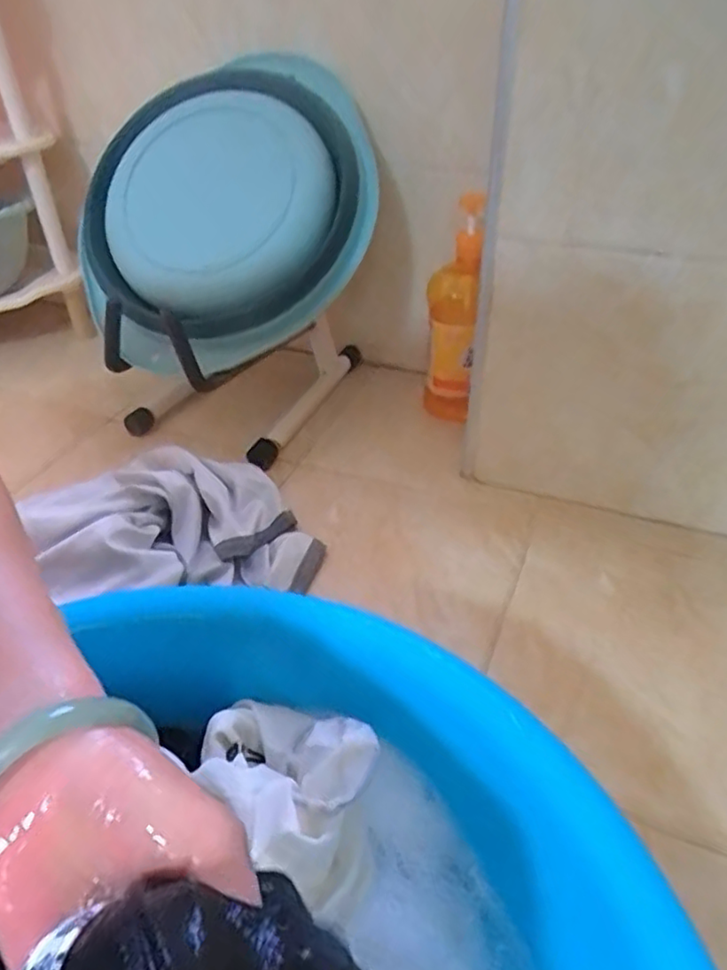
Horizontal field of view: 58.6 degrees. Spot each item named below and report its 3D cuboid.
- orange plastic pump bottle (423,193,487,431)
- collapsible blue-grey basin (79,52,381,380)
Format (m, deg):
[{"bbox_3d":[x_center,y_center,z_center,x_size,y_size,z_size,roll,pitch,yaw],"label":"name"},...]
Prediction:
[{"bbox_3d":[0.112,-0.209,0.822,0.065,0.275,0.076,3,38,6],"label":"orange plastic pump bottle"},{"bbox_3d":[-0.166,-0.330,0.758,0.356,0.411,0.112,-5,-2,8],"label":"collapsible blue-grey basin"}]

